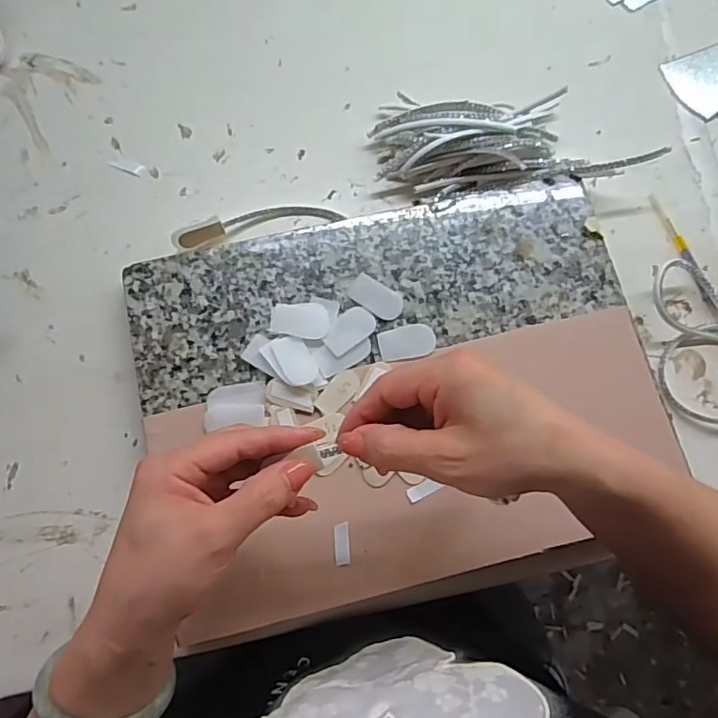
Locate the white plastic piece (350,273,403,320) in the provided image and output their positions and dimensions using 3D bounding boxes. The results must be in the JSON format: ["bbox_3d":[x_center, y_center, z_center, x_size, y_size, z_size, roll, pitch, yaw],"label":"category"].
[{"bbox_3d":[0.014,-0.047,0.416,0.041,0.004,0.023,33,78,6],"label":"white plastic piece"}]

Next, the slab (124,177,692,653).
[{"bbox_3d":[0.032,0.021,0.409,0.370,0.034,0.276,-13,77,-4],"label":"slab"}]

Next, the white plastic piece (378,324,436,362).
[{"bbox_3d":[0.037,-0.013,0.407,0.042,0.004,0.026,-7,77,-3],"label":"white plastic piece"}]

